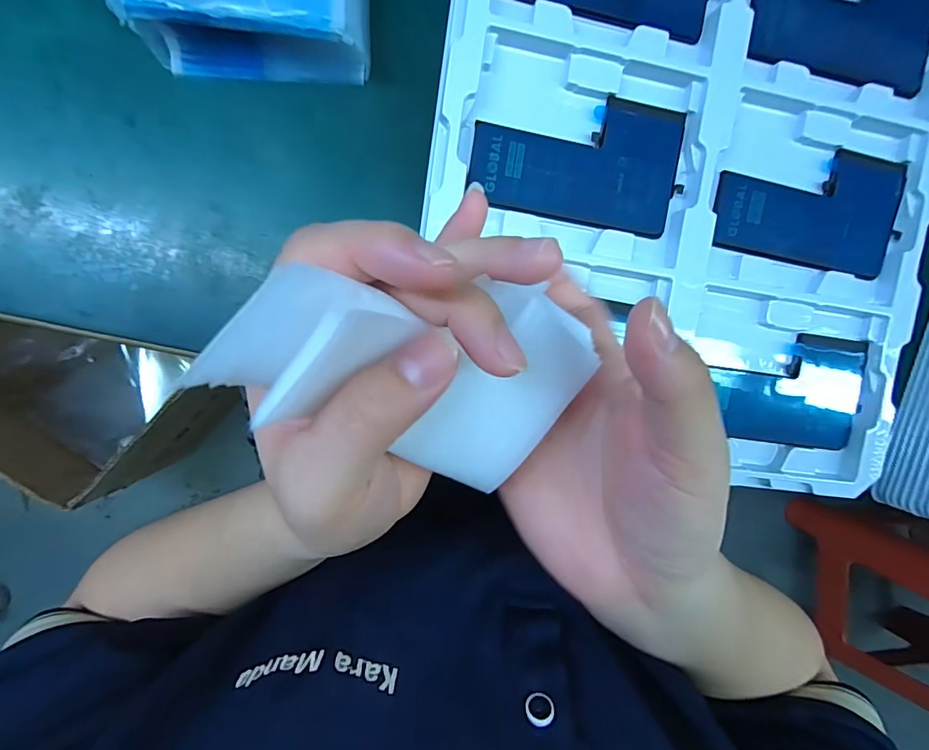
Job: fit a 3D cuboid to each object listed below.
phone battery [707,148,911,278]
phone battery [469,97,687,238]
[{"bbox_3d":[0.194,-0.095,0.254,0.110,0.006,0.065,7,93,-8],"label":"phone battery"},{"bbox_3d":[0.060,-0.113,0.235,0.108,0.004,0.064,7,93,-8],"label":"phone battery"}]

